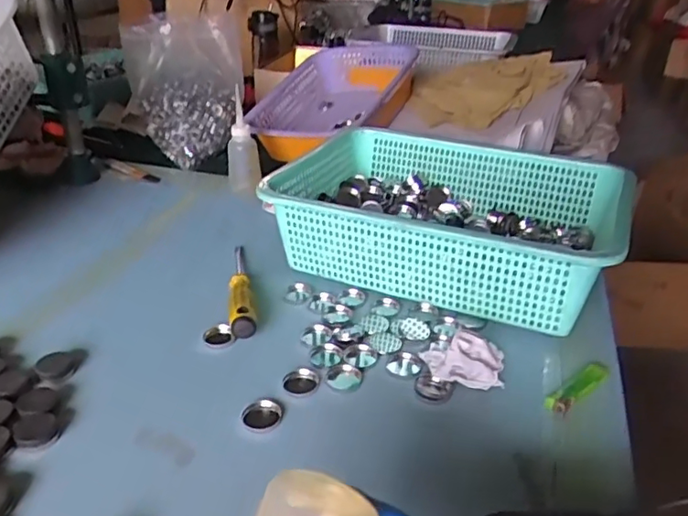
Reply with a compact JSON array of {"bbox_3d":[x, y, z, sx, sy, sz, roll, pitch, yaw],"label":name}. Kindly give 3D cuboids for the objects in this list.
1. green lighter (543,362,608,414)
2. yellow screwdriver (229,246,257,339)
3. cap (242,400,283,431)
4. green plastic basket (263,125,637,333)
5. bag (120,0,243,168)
[{"bbox_3d":[0.221,0.119,0.550,0.094,0.014,0.021,-22,37,-37],"label":"green lighter"},{"bbox_3d":[-0.123,0.027,0.680,0.027,0.031,0.195,-4,29,-12],"label":"yellow screwdriver"},{"bbox_3d":[-0.072,0.139,0.515,0.034,0.008,0.031,2,29,-1],"label":"cap"},{"bbox_3d":[0.116,-0.046,0.723,0.412,0.121,0.287,14,31,20],"label":"green plastic basket"},{"bbox_3d":[-0.279,-0.300,1.044,0.201,0.223,0.183,-7,30,-15],"label":"bag"}]

